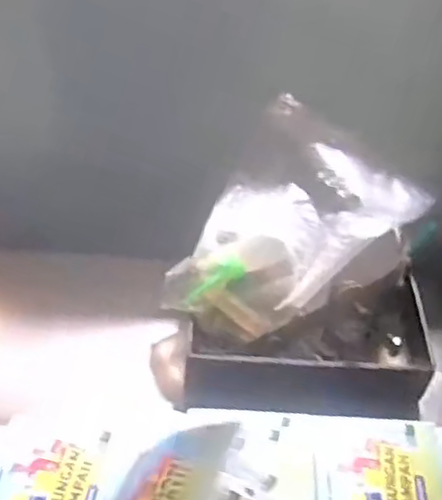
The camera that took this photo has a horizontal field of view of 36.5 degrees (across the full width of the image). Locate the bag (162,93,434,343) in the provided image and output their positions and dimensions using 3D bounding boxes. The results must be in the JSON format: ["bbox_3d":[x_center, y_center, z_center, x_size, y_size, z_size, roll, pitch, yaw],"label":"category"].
[{"bbox_3d":[0.078,-0.013,0.657,0.185,0.107,0.237,26,49,16],"label":"bag"}]

